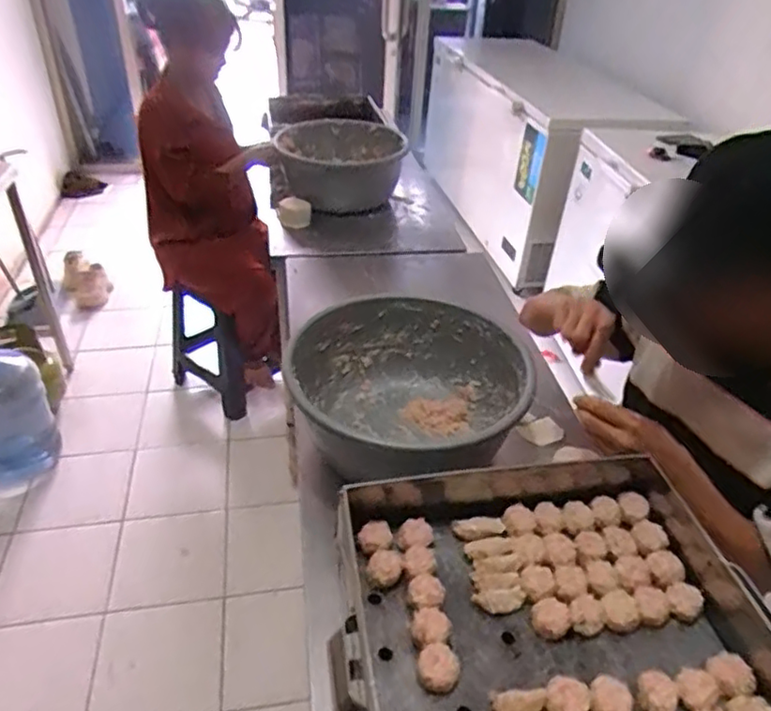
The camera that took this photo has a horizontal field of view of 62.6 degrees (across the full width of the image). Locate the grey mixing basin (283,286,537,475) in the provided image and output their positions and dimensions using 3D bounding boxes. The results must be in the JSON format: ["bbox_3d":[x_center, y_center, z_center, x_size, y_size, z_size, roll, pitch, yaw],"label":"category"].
[{"bbox_3d":[0.032,0.064,1.029,0.359,0.179,0.328,2,36,-2],"label":"grey mixing basin"}]

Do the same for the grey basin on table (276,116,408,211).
[{"bbox_3d":[-0.119,-0.566,1.844,0.380,0.141,0.385,2,36,-2],"label":"grey basin on table"}]

